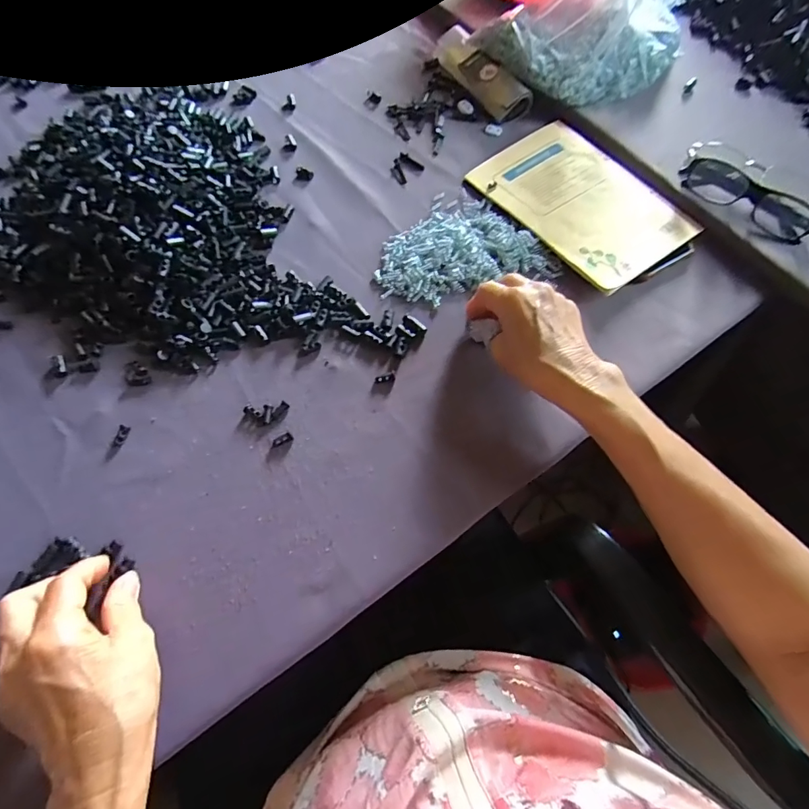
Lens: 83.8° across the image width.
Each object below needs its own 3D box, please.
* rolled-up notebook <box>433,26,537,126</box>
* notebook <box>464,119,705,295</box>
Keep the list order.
[{"bbox_3d":[0.088,-0.414,0.555,0.047,0.030,0.162,-29,68,-14],"label":"rolled-up notebook"},{"bbox_3d":[0.182,-0.217,0.469,0.146,0.011,0.212,-32,69,-15],"label":"notebook"}]

